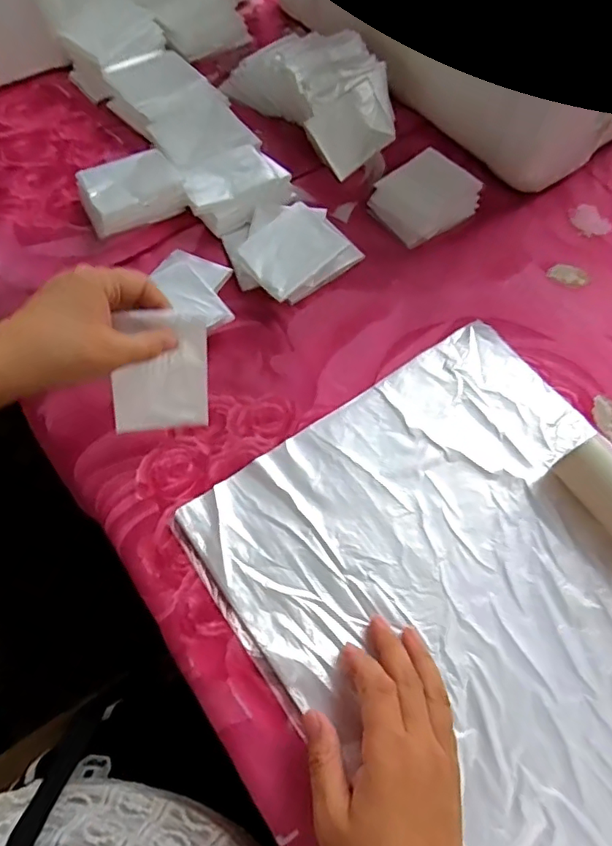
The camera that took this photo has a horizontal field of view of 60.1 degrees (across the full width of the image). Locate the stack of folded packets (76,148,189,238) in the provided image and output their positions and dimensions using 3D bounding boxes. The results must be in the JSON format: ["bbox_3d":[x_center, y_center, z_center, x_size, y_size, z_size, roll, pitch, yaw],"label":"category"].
[{"bbox_3d":[-0.161,-0.212,0.492,0.089,0.034,0.068,-23,67,-10],"label":"stack of folded packets"}]

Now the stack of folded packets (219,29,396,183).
[{"bbox_3d":[0.011,-0.343,0.542,0.111,0.052,0.186,-37,70,-15],"label":"stack of folded packets"}]

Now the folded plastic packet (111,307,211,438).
[{"bbox_3d":[-0.100,-0.032,0.364,0.063,0.090,0.010,-6,24,-20],"label":"folded plastic packet"}]

